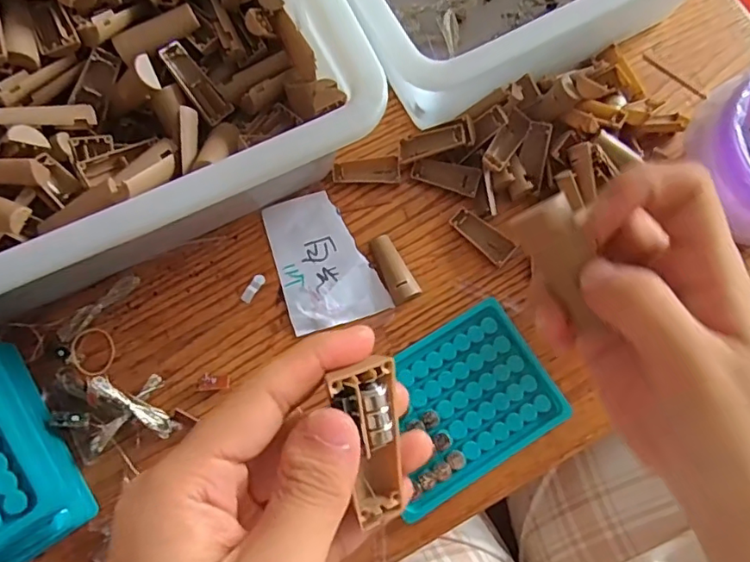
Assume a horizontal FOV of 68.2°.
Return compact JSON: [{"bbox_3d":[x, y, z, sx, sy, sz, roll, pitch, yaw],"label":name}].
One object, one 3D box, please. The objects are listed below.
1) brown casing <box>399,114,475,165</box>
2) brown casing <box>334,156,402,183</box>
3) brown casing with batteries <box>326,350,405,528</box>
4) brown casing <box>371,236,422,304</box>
[{"bbox_3d":[0.044,-0.101,0.403,0.056,0.009,0.020,-14,75,23],"label":"brown casing"},{"bbox_3d":[-0.006,-0.081,0.409,0.049,0.008,0.018,-6,76,-3],"label":"brown casing"},{"bbox_3d":[0.000,0.048,0.163,0.018,0.013,0.049,-10,108,-3],"label":"brown casing with batteries"},{"bbox_3d":[0.014,-0.010,0.393,0.020,0.009,0.049,-24,77,-7],"label":"brown casing"}]

